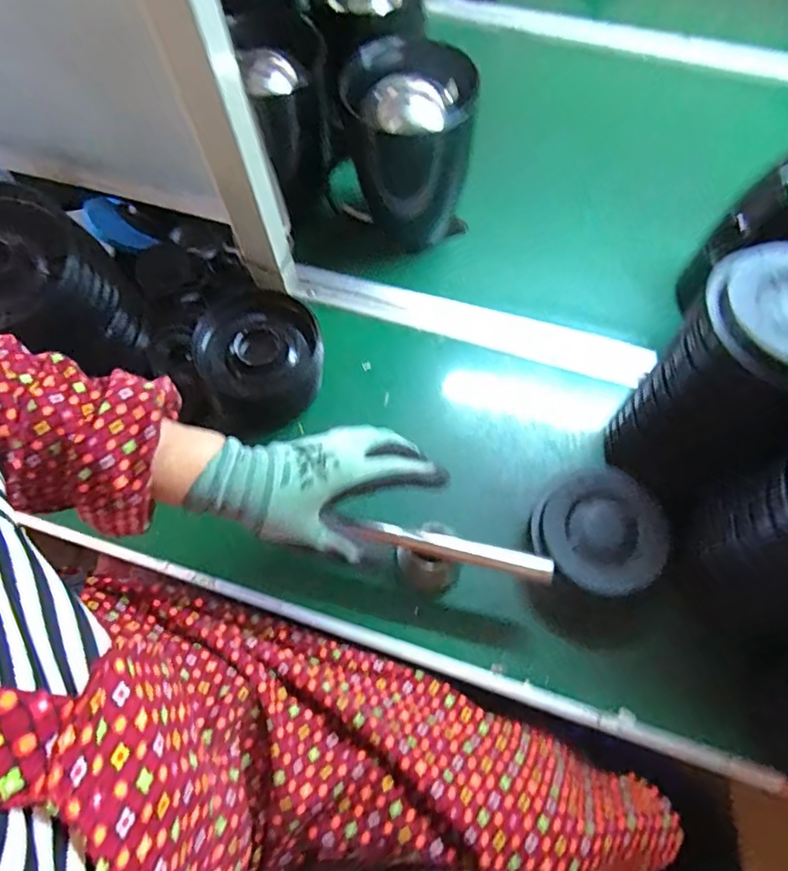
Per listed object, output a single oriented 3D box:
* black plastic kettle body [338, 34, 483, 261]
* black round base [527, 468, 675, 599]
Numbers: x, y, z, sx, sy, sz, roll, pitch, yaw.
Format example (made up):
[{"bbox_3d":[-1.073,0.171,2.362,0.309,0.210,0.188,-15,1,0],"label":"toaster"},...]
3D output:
[{"bbox_3d":[0.015,-0.300,0.590,0.110,0.176,0.118,-11,68,-4],"label":"black plastic kettle body"},{"bbox_3d":[0.186,0.090,0.499,0.105,0.047,0.107,0,68,1],"label":"black round base"}]

